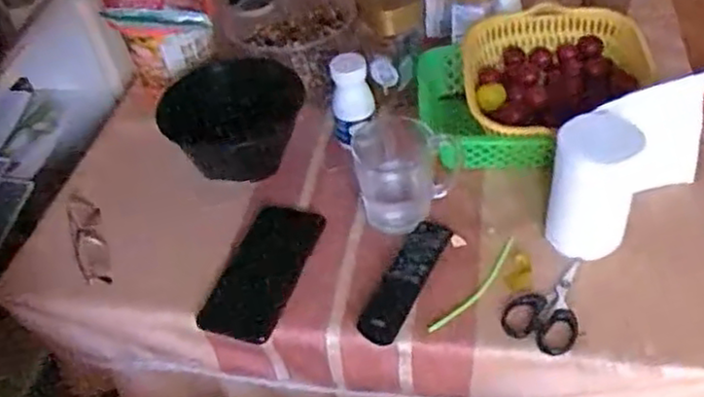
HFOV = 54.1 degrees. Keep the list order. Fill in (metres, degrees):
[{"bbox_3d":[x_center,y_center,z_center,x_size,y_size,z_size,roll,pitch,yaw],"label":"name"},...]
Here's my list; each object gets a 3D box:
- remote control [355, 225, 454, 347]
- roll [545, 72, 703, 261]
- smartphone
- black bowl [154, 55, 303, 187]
[{"bbox_3d":[0.051,0.075,0.660,0.041,0.014,0.144,18,53,22],"label":"remote control"},{"bbox_3d":[0.271,-0.039,0.678,0.164,0.138,0.077,-37,54,-24],"label":"roll"},{"bbox_3d":[-0.088,0.070,0.699,0.080,0.010,0.164,11,50,16],"label":"smartphone"},{"bbox_3d":[-0.139,-0.095,0.797,0.140,0.072,0.133,-4,48,4],"label":"black bowl"}]

